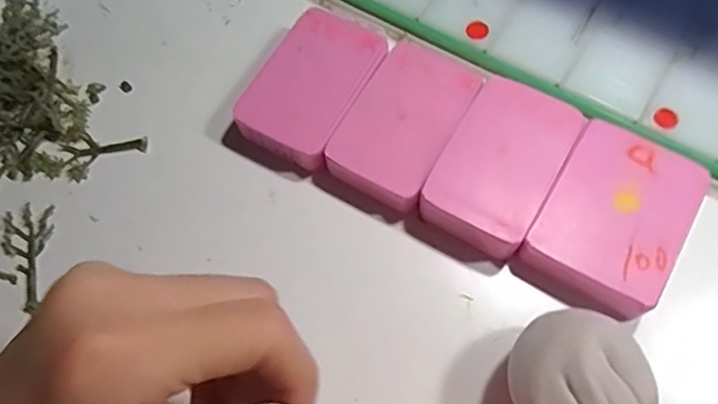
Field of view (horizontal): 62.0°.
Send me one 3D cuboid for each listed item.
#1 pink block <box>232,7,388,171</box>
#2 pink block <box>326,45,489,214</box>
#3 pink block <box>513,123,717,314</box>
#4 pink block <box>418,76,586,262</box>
[{"bbox_3d":[-0.022,-0.052,0.277,0.046,0.018,0.075,26,71,11],"label":"pink block"},{"bbox_3d":[0.020,-0.034,0.267,0.044,0.017,0.074,28,71,12],"label":"pink block"},{"bbox_3d":[0.105,0.006,0.246,0.053,0.016,0.071,30,72,13],"label":"pink block"},{"bbox_3d":[0.060,-0.015,0.256,0.045,0.017,0.073,28,71,12],"label":"pink block"}]

